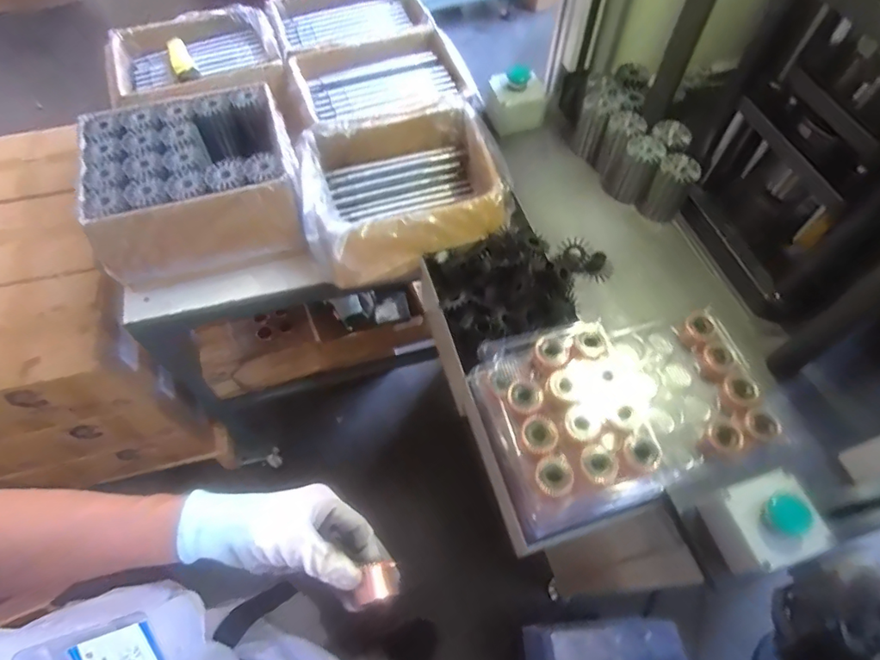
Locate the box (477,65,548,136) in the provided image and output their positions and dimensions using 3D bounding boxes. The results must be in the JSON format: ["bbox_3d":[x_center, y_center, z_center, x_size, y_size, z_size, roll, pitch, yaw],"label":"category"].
[{"bbox_3d":[0.118,-0.371,0.809,0.092,0.065,0.077,-11,61,-5],"label":"box"}]

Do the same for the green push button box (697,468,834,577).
[{"bbox_3d":[0.306,0.185,0.483,0.088,0.063,0.077,-16,62,-8],"label":"green push button box"}]

